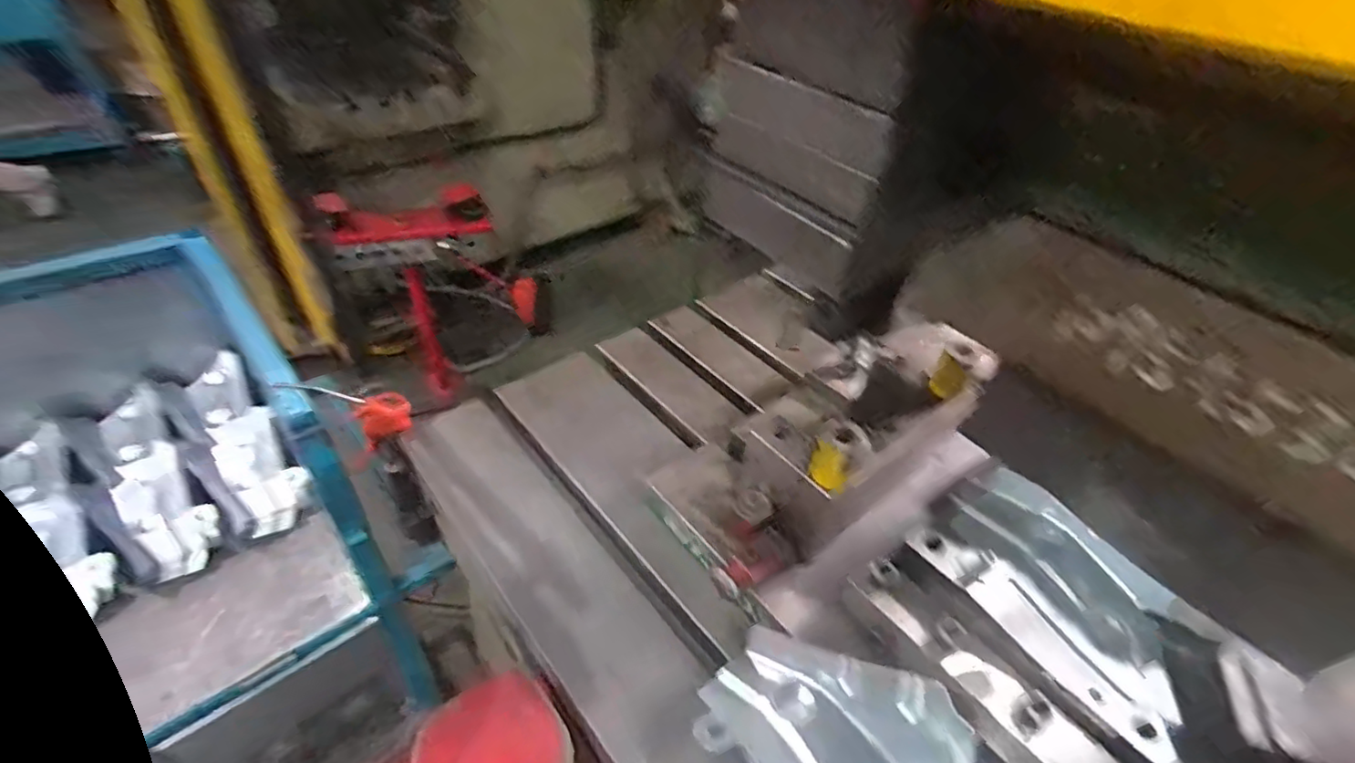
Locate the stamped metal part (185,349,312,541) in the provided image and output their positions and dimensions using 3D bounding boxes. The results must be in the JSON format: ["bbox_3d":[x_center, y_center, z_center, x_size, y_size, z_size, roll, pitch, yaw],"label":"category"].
[{"bbox_3d":[-0.780,0.112,1.092,0.141,0.075,0.344,-24,68,-30],"label":"stamped metal part"}]

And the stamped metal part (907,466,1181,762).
[{"bbox_3d":[0.359,0.192,0.572,0.163,0.045,0.248,-26,51,-31],"label":"stamped metal part"}]

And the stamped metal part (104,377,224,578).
[{"bbox_3d":[-0.880,0.158,1.035,0.107,0.092,0.363,-25,67,-30],"label":"stamped metal part"}]

